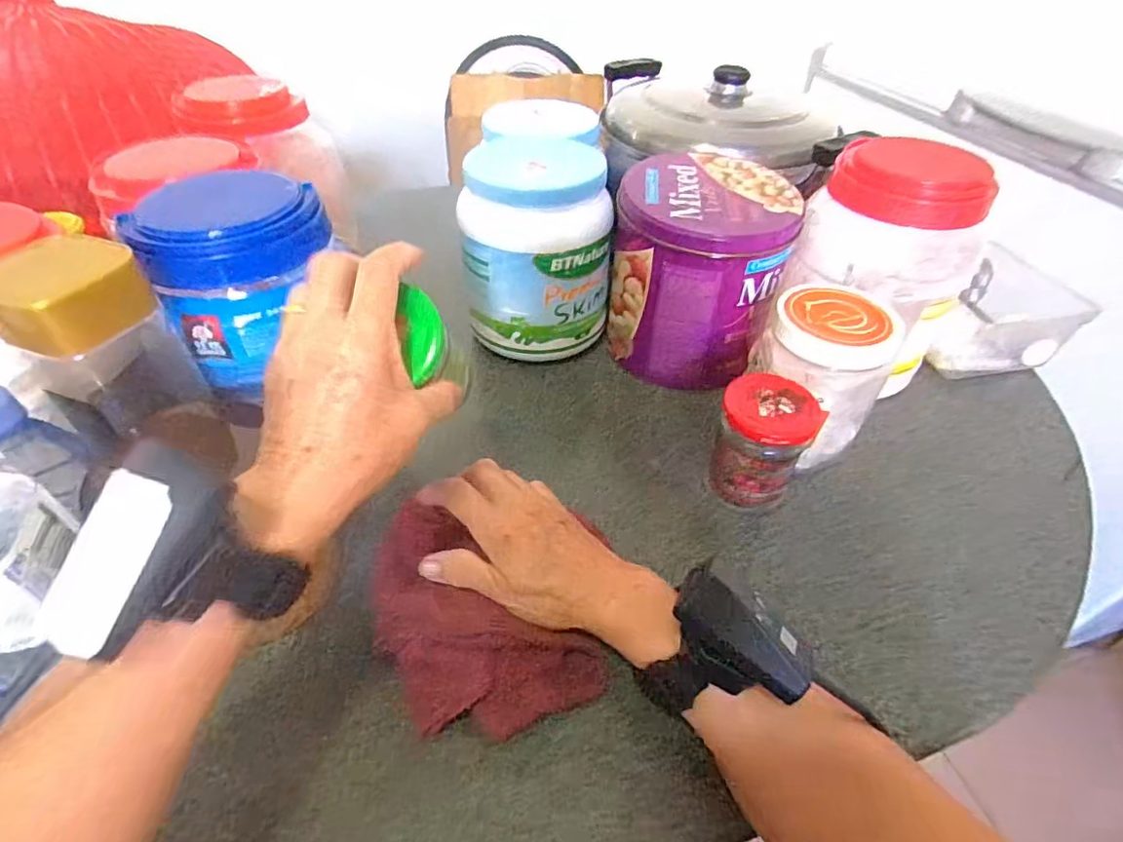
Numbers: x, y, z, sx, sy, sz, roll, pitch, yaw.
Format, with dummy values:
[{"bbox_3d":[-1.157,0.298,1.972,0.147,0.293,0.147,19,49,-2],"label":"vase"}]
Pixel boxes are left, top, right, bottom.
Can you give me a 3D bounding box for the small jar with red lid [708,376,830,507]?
[{"bbox_3d":[0.144,0.015,0.417,0.066,0.080,0.061,1,44,-1],"label":"small jar with red lid"}]

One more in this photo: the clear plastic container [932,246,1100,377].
[{"bbox_3d":[0.414,-0.106,0.564,0.117,0.073,0.113,-8,45,-10],"label":"clear plastic container"}]

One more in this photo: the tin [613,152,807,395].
[{"bbox_3d":[0.122,-0.135,0.524,0.146,0.158,0.137,14,45,12],"label":"tin"}]

